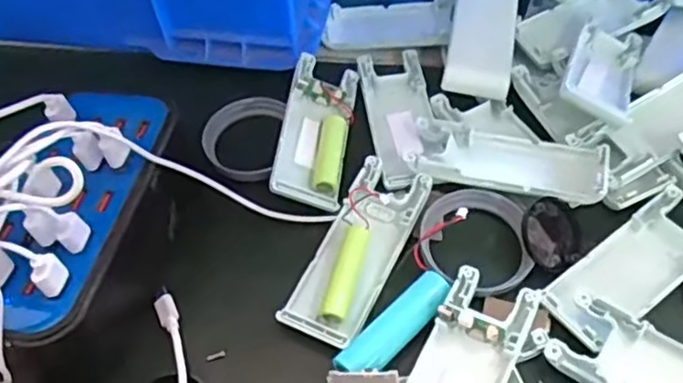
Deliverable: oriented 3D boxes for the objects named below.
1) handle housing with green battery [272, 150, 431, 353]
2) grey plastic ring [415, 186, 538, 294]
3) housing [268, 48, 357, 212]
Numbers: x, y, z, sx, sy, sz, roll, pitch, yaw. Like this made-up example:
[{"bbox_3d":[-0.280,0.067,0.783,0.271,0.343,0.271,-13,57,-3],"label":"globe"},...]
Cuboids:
[{"bbox_3d":[0.008,0.029,0.341,0.039,0.011,0.102,22,58,19],"label":"handle housing with green battery"},{"bbox_3d":[0.067,0.024,0.342,0.056,0.017,0.059,-2,53,2],"label":"grey plastic ring"},{"bbox_3d":[-0.015,-0.037,0.385,0.038,0.014,0.102,5,54,7],"label":"housing"}]

